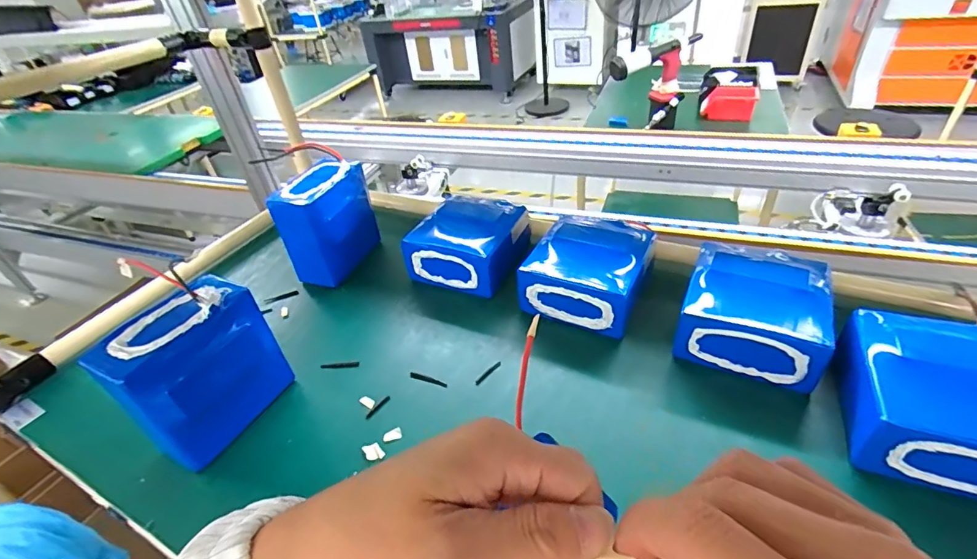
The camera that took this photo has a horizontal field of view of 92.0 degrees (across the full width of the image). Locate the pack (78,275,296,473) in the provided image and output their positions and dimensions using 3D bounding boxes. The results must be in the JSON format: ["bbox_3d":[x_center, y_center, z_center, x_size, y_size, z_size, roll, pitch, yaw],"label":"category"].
[{"bbox_3d":[-0.320,0.104,0.529,0.085,0.155,0.155,19,45,29],"label":"pack"}]

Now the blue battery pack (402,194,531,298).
[{"bbox_3d":[-0.032,-0.059,0.725,0.154,0.084,0.140,10,42,21],"label":"blue battery pack"}]

